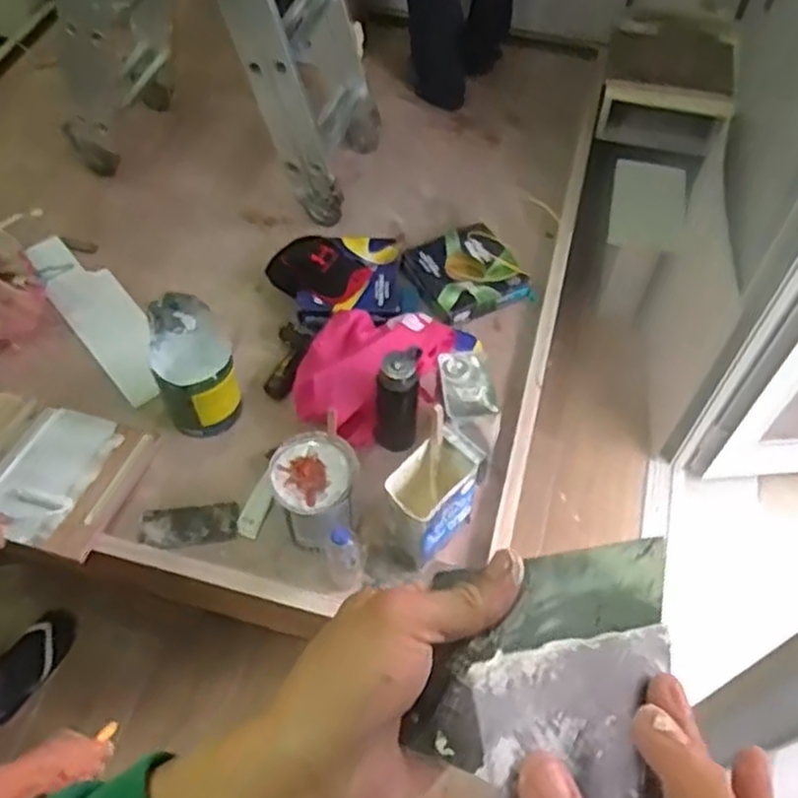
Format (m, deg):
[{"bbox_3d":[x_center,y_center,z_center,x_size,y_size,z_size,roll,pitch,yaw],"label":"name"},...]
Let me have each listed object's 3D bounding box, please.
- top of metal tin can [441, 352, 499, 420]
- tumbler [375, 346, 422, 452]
[{"bbox_3d":[0.125,-0.028,1.442,0.086,0.022,0.137,-17,70,2],"label":"top of metal tin can"},{"bbox_3d":[-0.002,0.000,1.512,0.084,0.202,0.101,4,56,0],"label":"tumbler"}]

